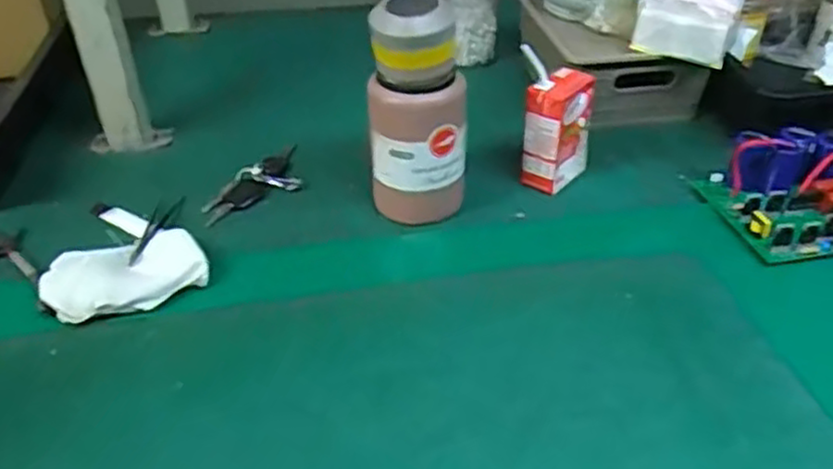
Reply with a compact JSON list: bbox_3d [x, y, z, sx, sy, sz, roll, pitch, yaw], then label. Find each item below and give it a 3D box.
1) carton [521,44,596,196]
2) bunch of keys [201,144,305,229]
[{"bbox_3d":[0.140,-0.112,0.733,0.074,0.120,0.048,-30,46,-33],"label":"carton"},{"bbox_3d":[-0.162,-0.050,0.757,0.059,0.021,0.149,18,41,23],"label":"bunch of keys"}]

